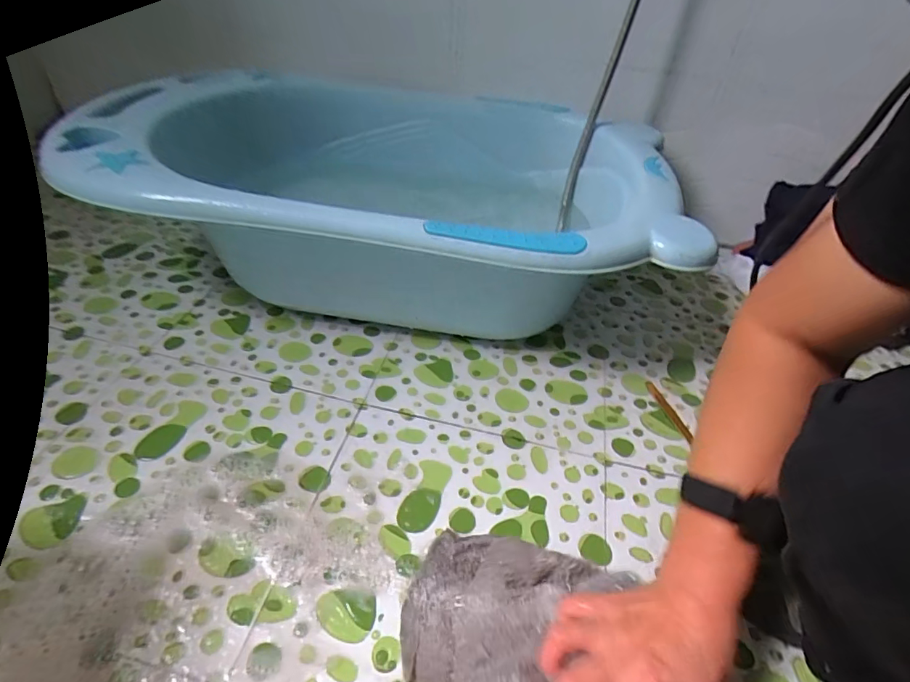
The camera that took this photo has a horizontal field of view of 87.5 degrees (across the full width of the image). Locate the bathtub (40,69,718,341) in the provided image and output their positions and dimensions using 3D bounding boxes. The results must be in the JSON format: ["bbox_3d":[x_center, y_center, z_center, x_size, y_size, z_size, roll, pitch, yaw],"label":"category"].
[{"bbox_3d":[-0.078,-0.214,0.734,0.737,0.224,0.509,7,43,1],"label":"bathtub"}]

